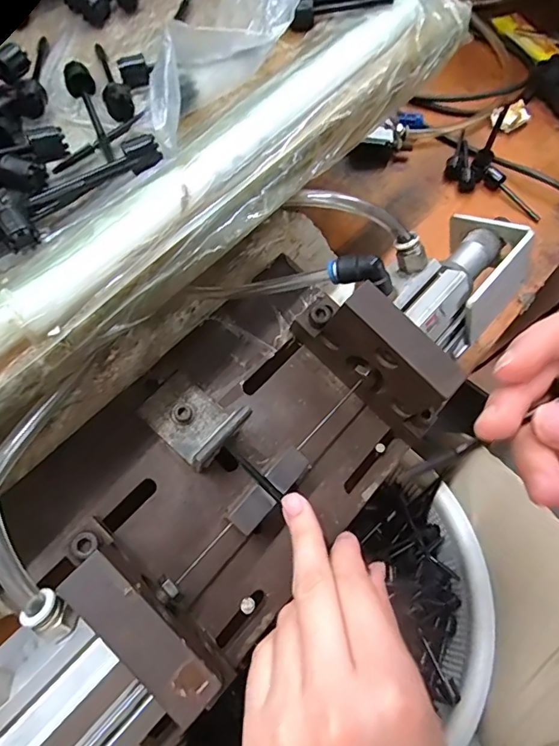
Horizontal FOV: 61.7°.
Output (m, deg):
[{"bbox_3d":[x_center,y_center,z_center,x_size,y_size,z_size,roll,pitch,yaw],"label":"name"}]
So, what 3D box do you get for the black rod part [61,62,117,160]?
[{"bbox_3d":[-0.100,-0.139,0.249,0.015,0.010,0.085,-22,63,-10],"label":"black rod part"}]

